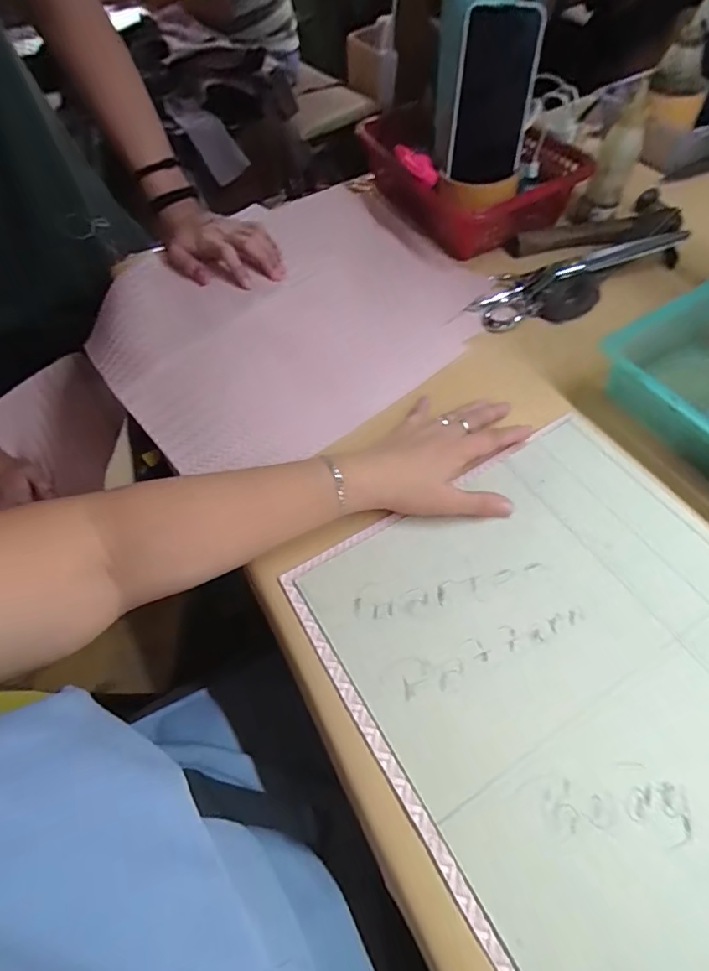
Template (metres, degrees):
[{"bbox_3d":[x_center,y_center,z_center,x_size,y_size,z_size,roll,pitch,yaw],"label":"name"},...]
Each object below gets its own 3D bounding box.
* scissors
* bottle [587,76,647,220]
[{"bbox_3d":[0.237,-0.233,0.544,0.234,0.020,0.061,-27,68,-1],"label":"scissors"},{"bbox_3d":[0.291,-0.363,0.553,0.036,0.122,0.033,-30,60,-13],"label":"bottle"}]

